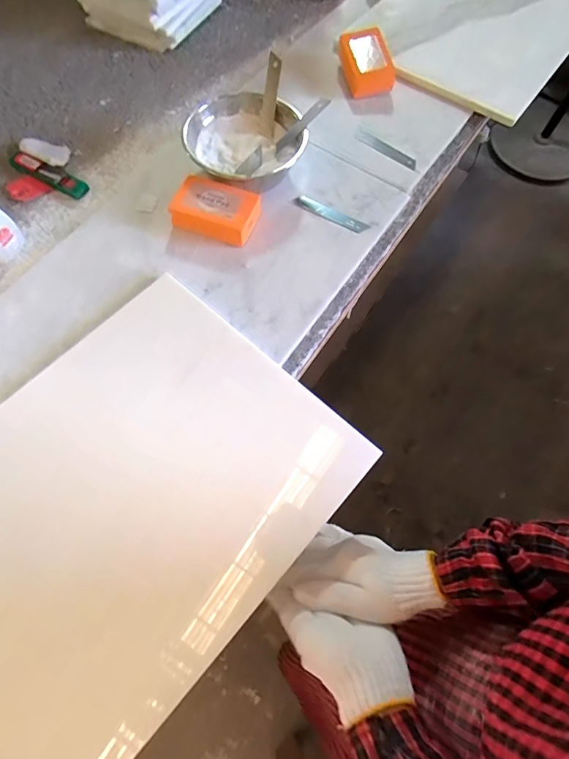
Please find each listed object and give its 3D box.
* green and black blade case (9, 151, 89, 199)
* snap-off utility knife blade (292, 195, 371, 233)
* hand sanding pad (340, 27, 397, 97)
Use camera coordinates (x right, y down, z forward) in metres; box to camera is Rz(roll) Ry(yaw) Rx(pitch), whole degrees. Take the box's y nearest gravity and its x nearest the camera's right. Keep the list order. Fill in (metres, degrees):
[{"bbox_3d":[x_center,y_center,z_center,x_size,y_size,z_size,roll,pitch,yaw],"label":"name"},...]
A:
[{"bbox_3d":[-0.314,-0.272,0.541,0.127,0.014,0.025,29,69,11],"label":"green and black blade case"},{"bbox_3d":[0.058,-0.211,0.525,0.101,0.004,0.021,30,69,12],"label":"snap-off utility knife blade"},{"bbox_3d":[0.125,-0.484,0.624,0.069,0.043,0.109,-8,66,-5],"label":"hand sanding pad"}]

